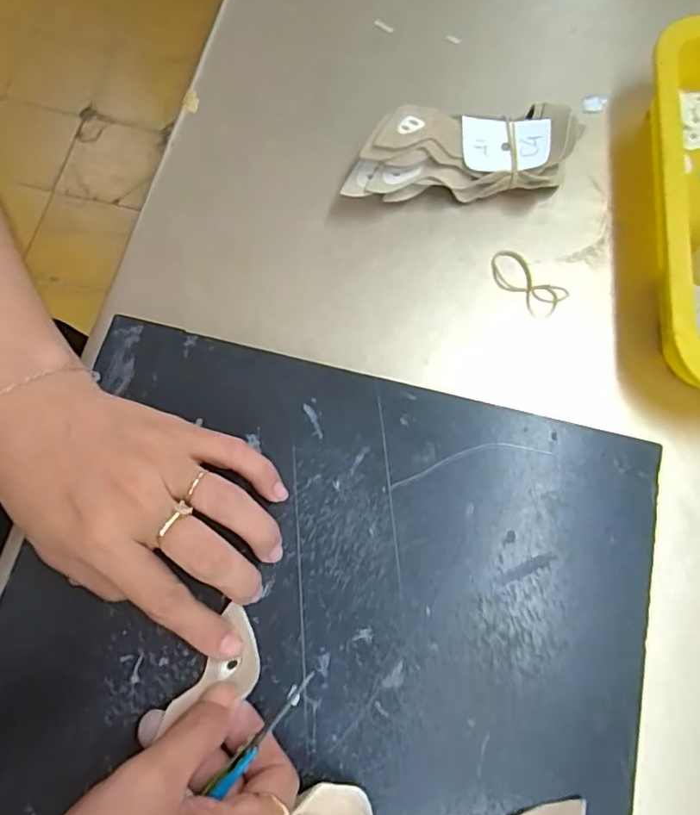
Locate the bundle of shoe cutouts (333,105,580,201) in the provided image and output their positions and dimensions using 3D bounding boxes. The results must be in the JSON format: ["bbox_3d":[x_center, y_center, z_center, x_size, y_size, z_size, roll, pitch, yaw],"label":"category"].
[{"bbox_3d":[0.068,-0.158,0.349,0.144,0.043,0.050,-6,73,-3],"label":"bundle of shoe cutouts"}]

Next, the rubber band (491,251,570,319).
[{"bbox_3d":[0.107,-0.077,0.345,0.023,0.007,0.049,-42,79,-12],"label":"rubber band"}]

